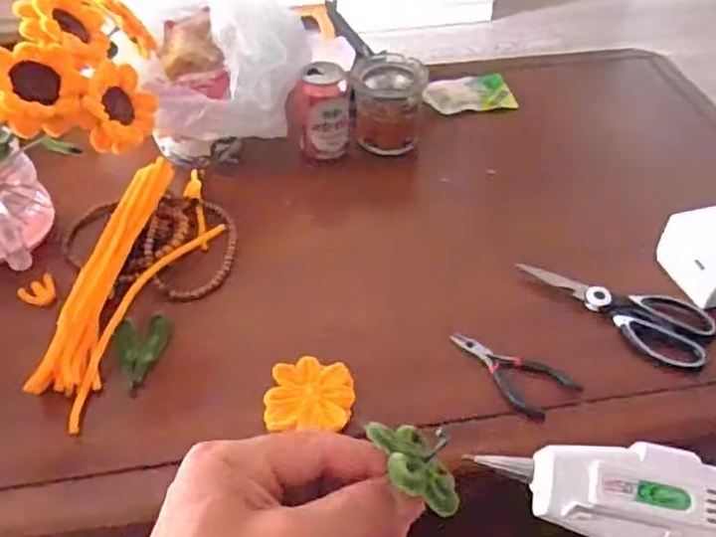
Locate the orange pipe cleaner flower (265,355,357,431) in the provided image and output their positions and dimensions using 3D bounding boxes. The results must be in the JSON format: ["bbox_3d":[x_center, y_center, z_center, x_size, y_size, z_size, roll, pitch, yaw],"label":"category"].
[{"bbox_3d":[-0.044,0.115,0.621,0.078,0.012,0.072,0,45,0],"label":"orange pipe cleaner flower"}]

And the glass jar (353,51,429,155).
[{"bbox_3d":[0.040,-0.221,0.919,0.093,0.105,0.092,0,45,0],"label":"glass jar"}]

